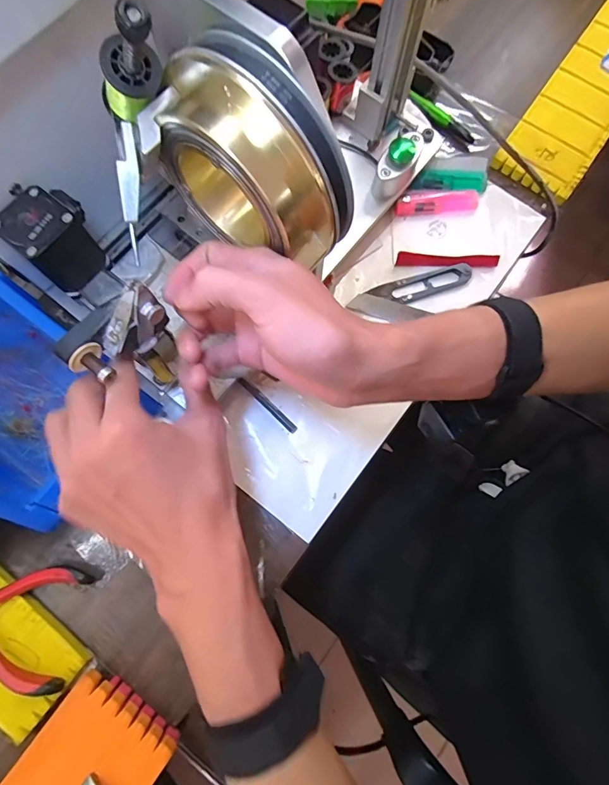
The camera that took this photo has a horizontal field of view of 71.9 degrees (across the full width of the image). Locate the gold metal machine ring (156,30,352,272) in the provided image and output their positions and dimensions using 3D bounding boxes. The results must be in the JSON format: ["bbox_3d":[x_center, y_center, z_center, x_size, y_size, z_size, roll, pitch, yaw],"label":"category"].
[{"bbox_3d":[-0.024,-0.119,0.222,0.106,0.090,0.042,36,79,6],"label":"gold metal machine ring"}]

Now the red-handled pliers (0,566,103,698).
[{"bbox_3d":[-0.219,0.164,0.303,0.109,0.015,0.080,9,78,1],"label":"red-handled pliers"}]

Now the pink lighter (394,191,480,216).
[{"bbox_3d":[0.128,-0.181,0.404,0.078,0.011,0.019,-3,98,-5],"label":"pink lighter"}]

